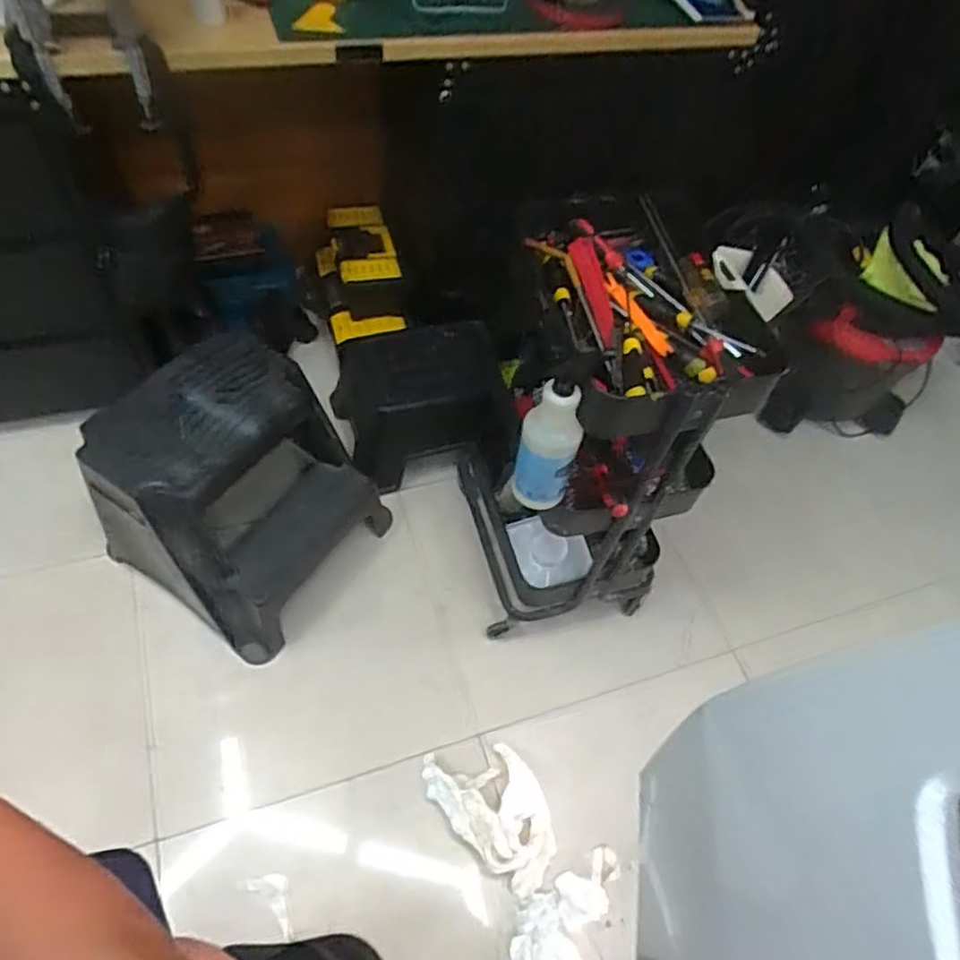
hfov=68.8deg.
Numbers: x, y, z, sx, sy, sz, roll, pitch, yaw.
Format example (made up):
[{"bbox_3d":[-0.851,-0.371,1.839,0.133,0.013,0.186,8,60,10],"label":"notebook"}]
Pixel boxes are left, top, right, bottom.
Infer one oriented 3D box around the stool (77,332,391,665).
[{"bbox_3d":[-0.477,0.016,1.443,0.426,0.430,0.458,31,58,13],"label":"stool"}]

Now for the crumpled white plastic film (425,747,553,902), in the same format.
[{"bbox_3d":[0.032,0.607,1.324,0.287,0.051,0.173,40,62,23],"label":"crumpled white plastic film"}]

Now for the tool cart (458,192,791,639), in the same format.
[{"bbox_3d":[0.220,-0.094,1.383,0.432,0.807,0.521,-1,55,-6],"label":"tool cart"}]

